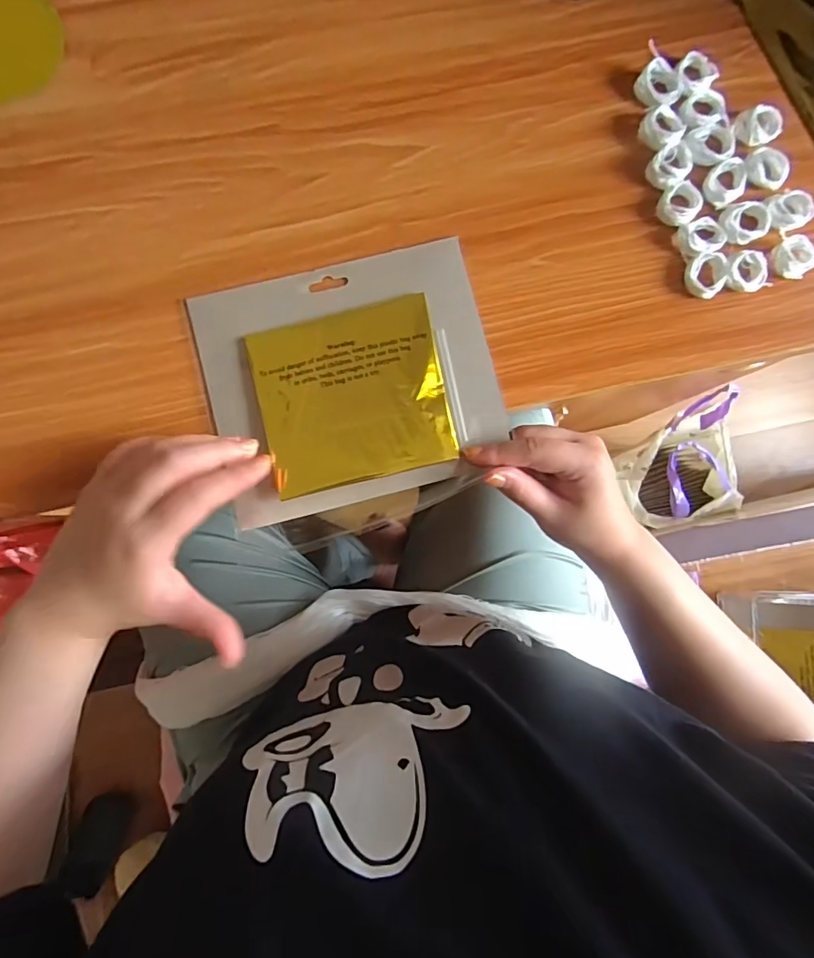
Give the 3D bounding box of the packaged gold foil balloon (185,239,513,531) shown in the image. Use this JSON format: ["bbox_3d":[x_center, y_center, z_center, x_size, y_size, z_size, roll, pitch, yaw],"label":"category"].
[{"bbox_3d":[-0.037,-0.067,0.344,0.189,0.014,0.162,-14,87,-4],"label":"packaged gold foil balloon"}]

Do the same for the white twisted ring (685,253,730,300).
[{"bbox_3d":[0.212,-0.144,0.356,0.026,0.008,0.030,8,86,-2],"label":"white twisted ring"}]

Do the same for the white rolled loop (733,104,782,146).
[{"bbox_3d":[0.257,-0.258,0.368,0.040,0.009,0.027,-31,88,-4],"label":"white rolled loop"}]

